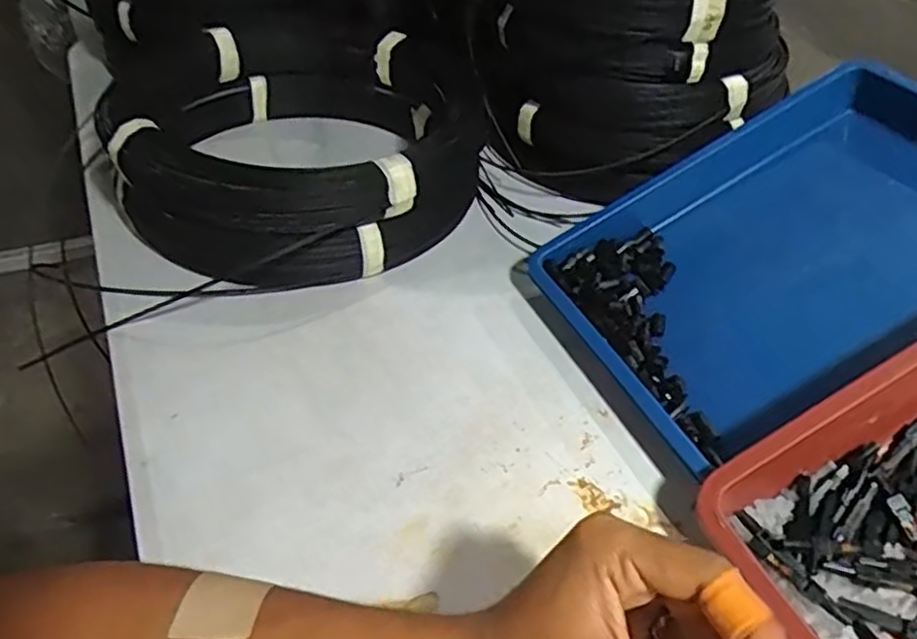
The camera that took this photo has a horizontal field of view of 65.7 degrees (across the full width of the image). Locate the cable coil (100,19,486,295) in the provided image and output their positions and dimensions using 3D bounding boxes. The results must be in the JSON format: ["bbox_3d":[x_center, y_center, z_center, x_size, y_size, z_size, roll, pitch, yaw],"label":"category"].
[{"bbox_3d":[-0.143,-0.161,0.639,0.312,0.108,0.324,0,41,-5],"label":"cable coil"}]

